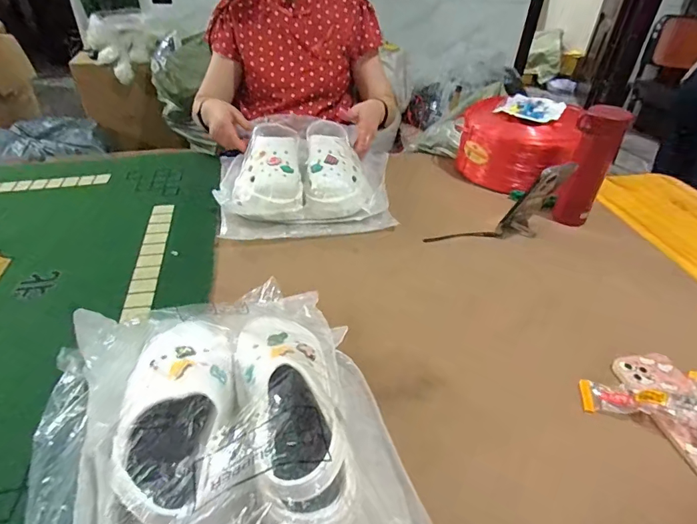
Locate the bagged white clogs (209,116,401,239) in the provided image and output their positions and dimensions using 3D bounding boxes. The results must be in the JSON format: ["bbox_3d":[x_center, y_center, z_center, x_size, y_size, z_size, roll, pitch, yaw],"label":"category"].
[{"bbox_3d":[-0.083,-0.193,0.901,0.365,0.098,0.319,-4,39,-9],"label":"bagged white clogs"}]

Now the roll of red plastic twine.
[{"bbox_3d":[0.373,-0.250,0.987,0.237,0.159,0.194,28,45,28],"label":"roll of red plastic twine"}]

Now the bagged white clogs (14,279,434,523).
[{"bbox_3d":[-0.124,0.177,0.414,0.348,0.127,0.410,-11,41,-17],"label":"bagged white clogs"}]

